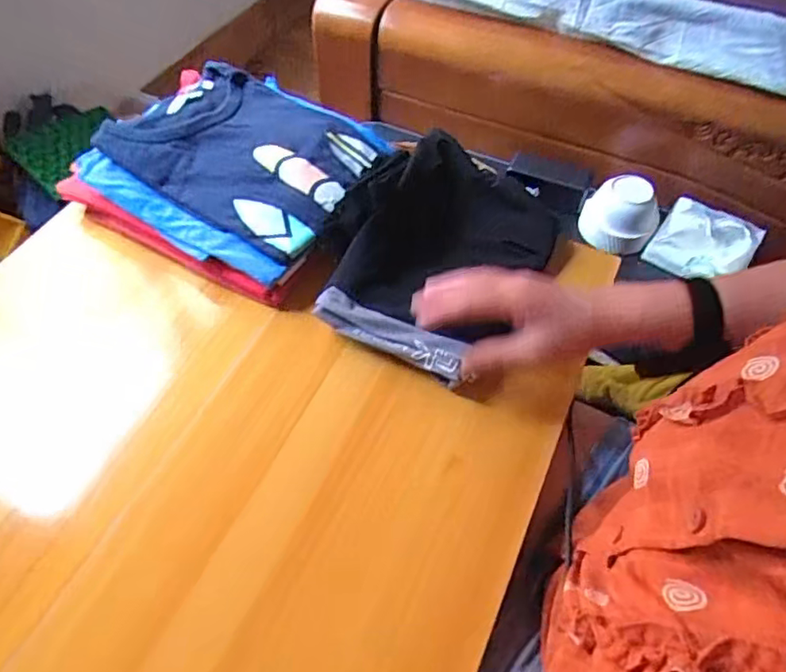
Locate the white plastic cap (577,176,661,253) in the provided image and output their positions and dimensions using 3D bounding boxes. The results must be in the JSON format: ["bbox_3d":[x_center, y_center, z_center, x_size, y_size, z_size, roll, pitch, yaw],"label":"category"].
[{"bbox_3d":[0.345,-0.190,0.888,0.104,0.066,0.103,2,55,0],"label":"white plastic cap"}]

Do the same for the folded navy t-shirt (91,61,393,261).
[{"bbox_3d":[-0.151,-0.205,0.633,0.265,0.032,0.198,30,59,18],"label":"folded navy t-shirt"}]

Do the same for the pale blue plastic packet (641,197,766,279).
[{"bbox_3d":[0.458,-0.134,0.855,0.127,0.022,0.111,33,95,18],"label":"pale blue plastic packet"}]

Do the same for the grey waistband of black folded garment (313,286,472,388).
[{"bbox_3d":[-0.004,-0.003,0.535,0.148,0.023,0.032,24,58,15],"label":"grey waistband of black folded garment"}]

